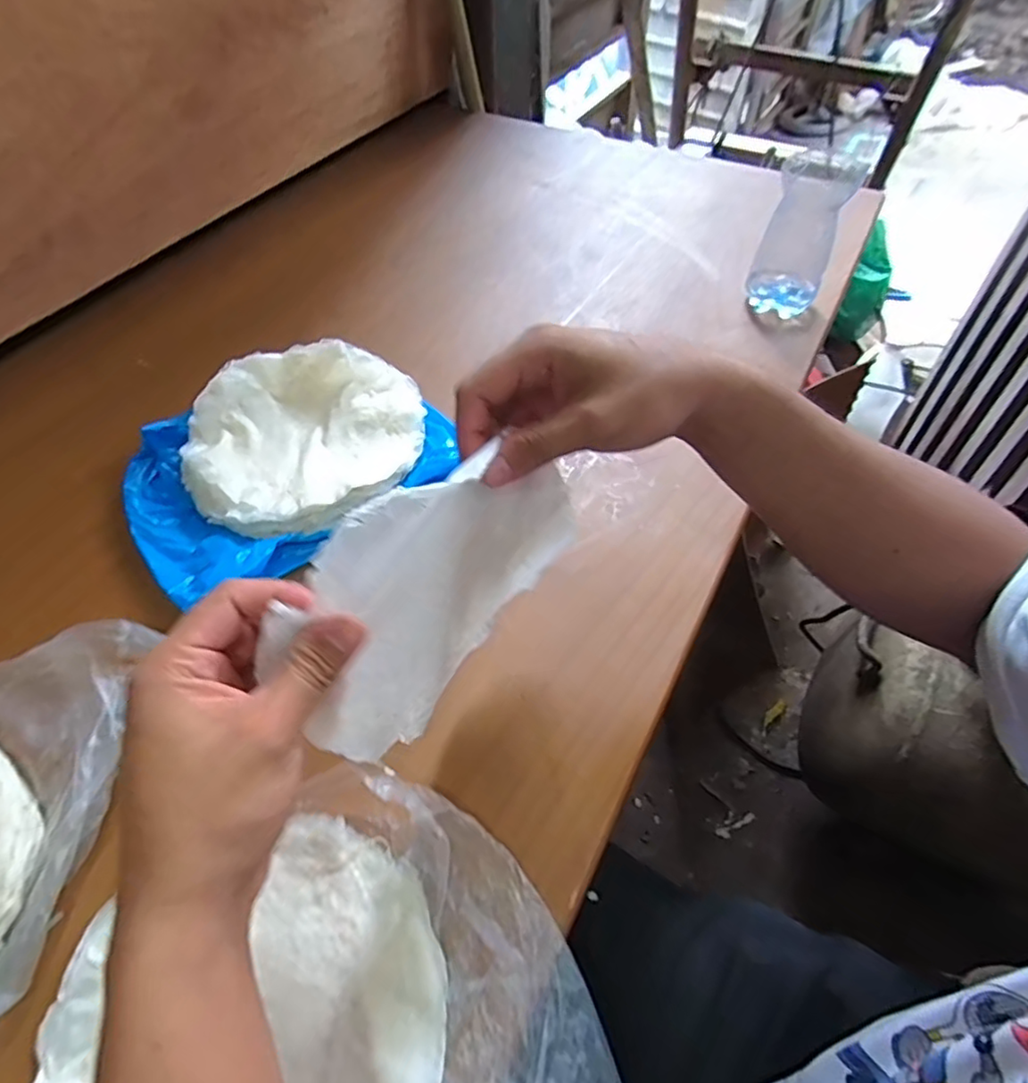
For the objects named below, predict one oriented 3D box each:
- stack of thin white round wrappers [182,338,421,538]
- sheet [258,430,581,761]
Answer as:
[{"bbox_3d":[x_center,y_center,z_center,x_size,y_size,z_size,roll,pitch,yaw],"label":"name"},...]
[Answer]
[{"bbox_3d":[-0.191,-0.096,0.555,0.202,0.052,0.192,2,53,4],"label":"stack of thin white round wrappers"},{"bbox_3d":[-0.041,0.030,0.336,0.021,0.179,0.183,29,83,29],"label":"sheet"}]

